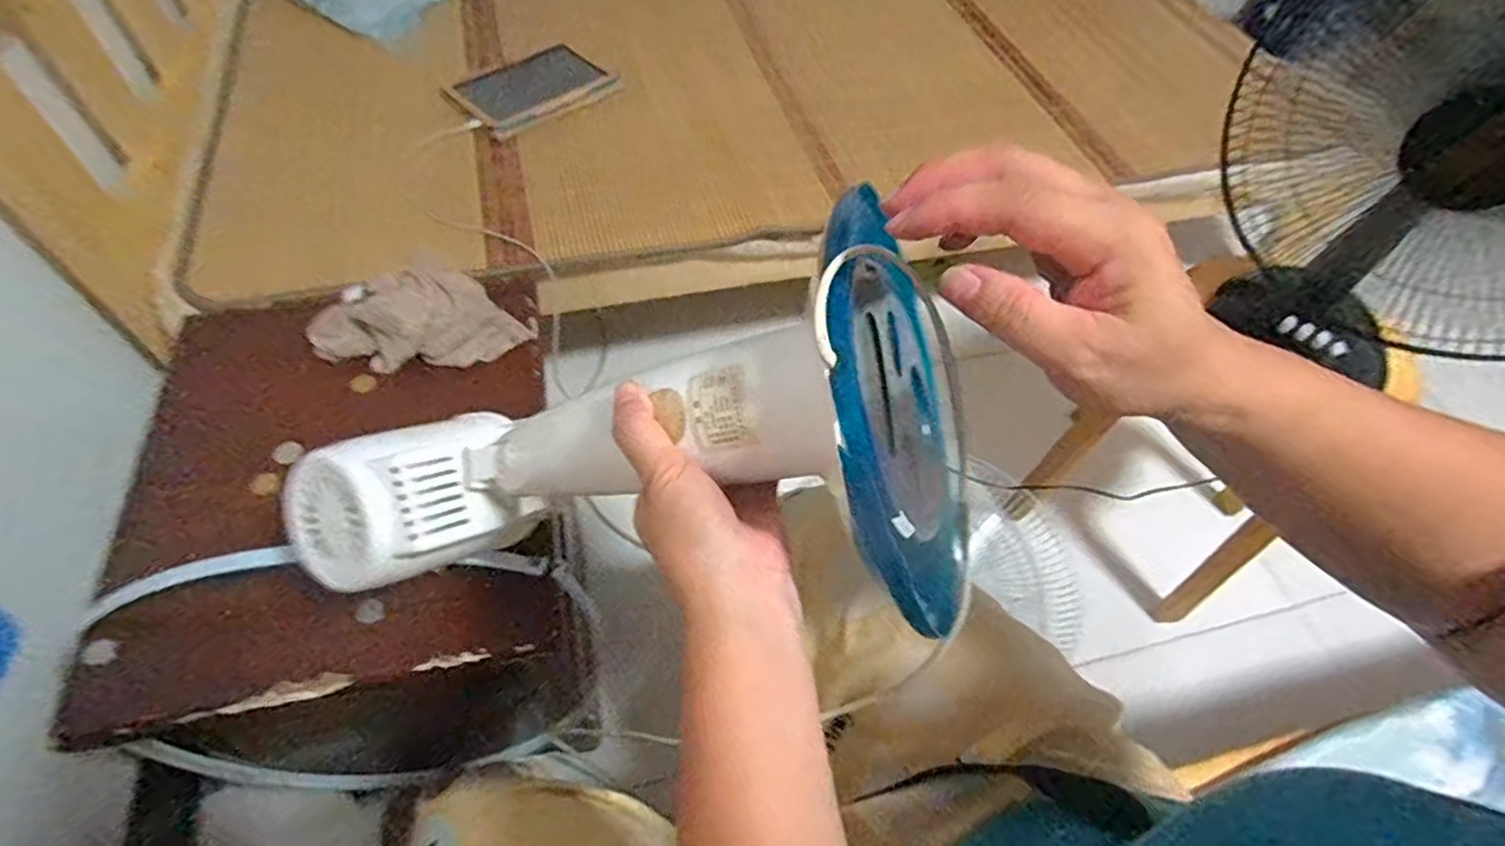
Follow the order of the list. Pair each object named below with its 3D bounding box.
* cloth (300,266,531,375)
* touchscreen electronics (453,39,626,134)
[{"bbox_3d":[-0.317,-0.102,0.648,0.199,0.059,0.087,-6,56,-8],"label":"cloth"},{"bbox_3d":[-0.350,-0.540,1.095,0.161,0.014,0.229,40,61,22],"label":"touchscreen electronics"}]

